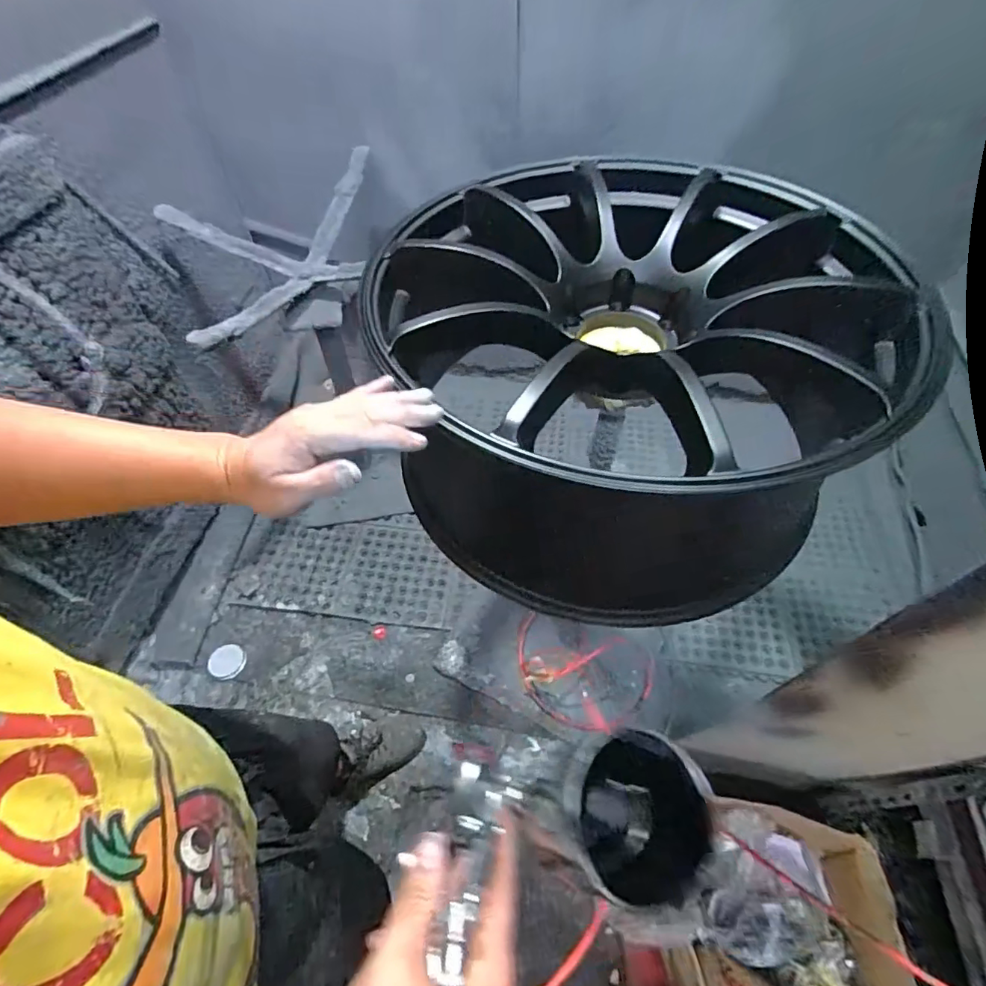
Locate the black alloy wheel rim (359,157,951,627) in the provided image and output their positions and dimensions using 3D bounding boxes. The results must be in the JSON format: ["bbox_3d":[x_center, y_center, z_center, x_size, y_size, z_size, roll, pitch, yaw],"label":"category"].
[{"bbox_3d":[0.156,-0.172,0.652,0.571,0.272,0.595,0,54,1],"label":"black alloy wheel rim"}]

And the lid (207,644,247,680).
[{"bbox_3d":[-0.701,0.446,1.346,0.092,0.013,0.088,0,54,1],"label":"lid"}]

